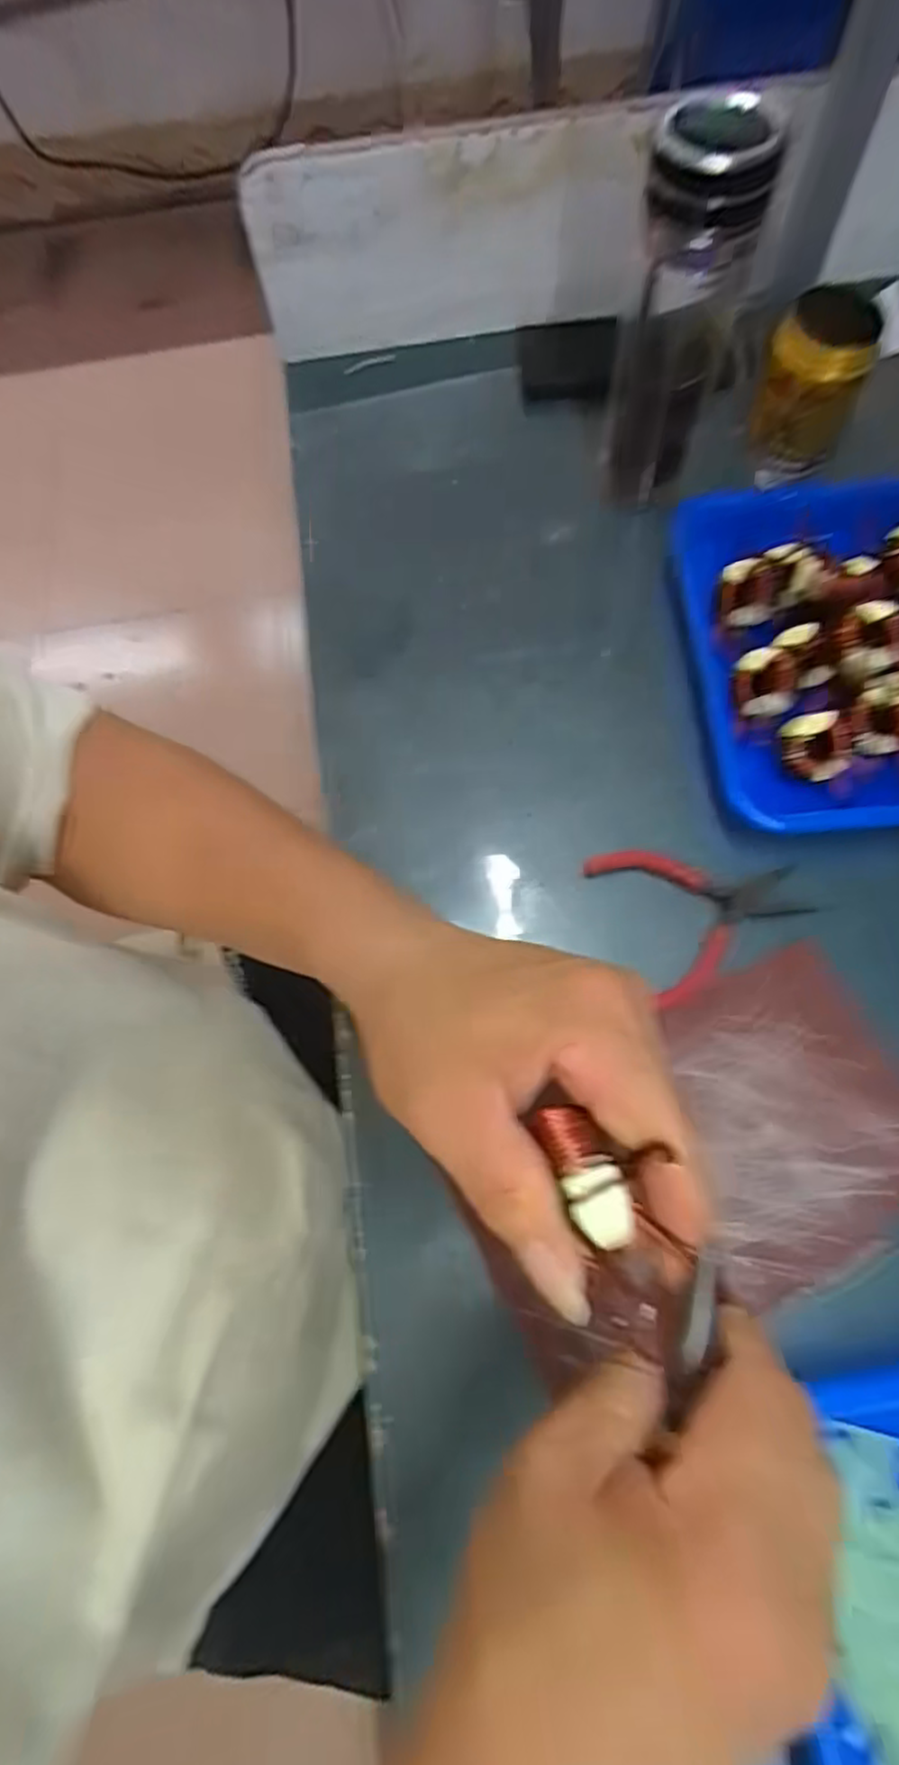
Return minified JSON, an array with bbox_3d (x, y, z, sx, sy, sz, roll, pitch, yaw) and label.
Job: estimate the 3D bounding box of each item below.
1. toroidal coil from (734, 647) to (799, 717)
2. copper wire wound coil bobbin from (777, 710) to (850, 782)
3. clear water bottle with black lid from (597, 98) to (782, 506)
[{"bbox_3d":[0.188,-0.119,0.420,0.031,0.023,0.034,-1,67,2],"label":"toroidal coil"},{"bbox_3d":[0.209,-0.078,0.406,0.032,0.020,0.036,-19,67,-6],"label":"copper wire wound coil bobbin"},{"bbox_3d":[0.135,-0.331,0.434,0.067,0.201,0.063,15,68,8],"label":"clear water bottle with black lid"}]

